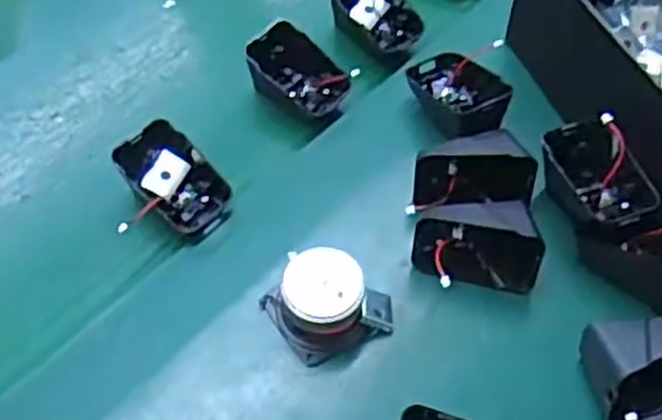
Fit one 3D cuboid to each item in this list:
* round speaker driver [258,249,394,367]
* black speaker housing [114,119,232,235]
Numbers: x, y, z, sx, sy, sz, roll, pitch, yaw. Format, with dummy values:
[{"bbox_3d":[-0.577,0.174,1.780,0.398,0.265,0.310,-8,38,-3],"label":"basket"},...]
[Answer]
[{"bbox_3d":[-0.001,0.048,0.424,0.061,0.038,0.049,-21,57,-14],"label":"round speaker driver"},{"bbox_3d":[-0.095,-0.016,0.475,0.049,0.037,0.063,-37,61,-22],"label":"black speaker housing"}]

